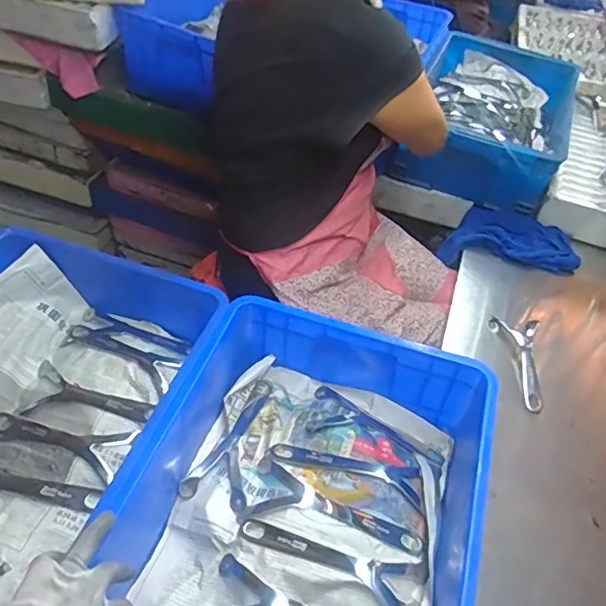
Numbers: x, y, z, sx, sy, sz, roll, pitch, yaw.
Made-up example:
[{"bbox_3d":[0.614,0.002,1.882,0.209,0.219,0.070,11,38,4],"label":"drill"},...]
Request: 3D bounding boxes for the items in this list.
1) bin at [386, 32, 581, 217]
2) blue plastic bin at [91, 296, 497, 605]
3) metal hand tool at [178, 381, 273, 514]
[{"bbox_3d":[0.458,-0.452,1.361,0.334,0.143,0.515,20,49,12],"label":"bin"},{"bbox_3d":[-0.011,0.253,0.608,0.339,0.143,0.499,18,49,10],"label":"blue plastic bin"},{"bbox_3d":[-0.085,0.175,0.744,0.081,0.017,0.193,16,48,8],"label":"metal hand tool"}]

